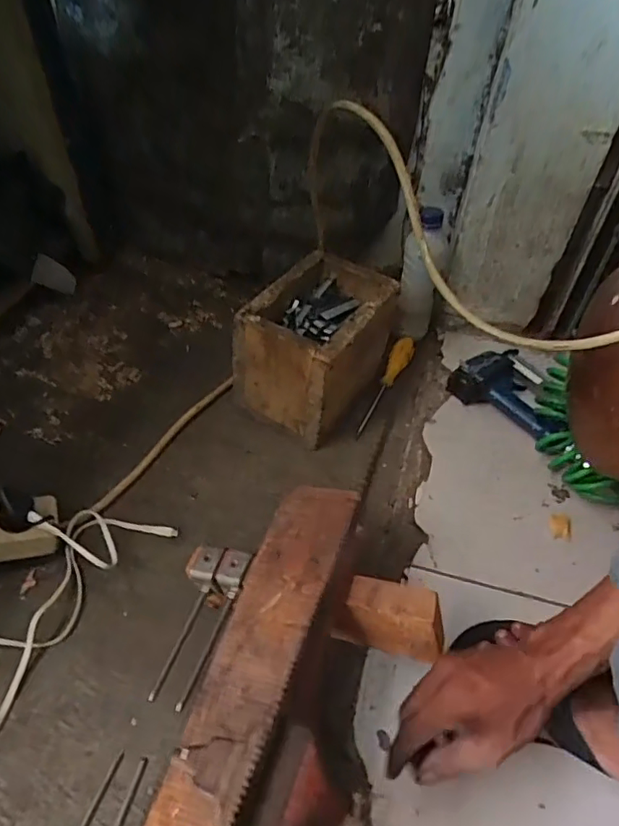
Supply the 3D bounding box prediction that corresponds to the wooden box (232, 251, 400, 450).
[{"bbox_3d":[0.010,-0.088,0.768,0.134,0.169,0.199,28,51,20],"label":"wooden box"}]

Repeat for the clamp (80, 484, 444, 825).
[{"bbox_3d":[-0.040,0.263,0.458,0.243,0.143,0.401,16,46,12],"label":"clamp"}]

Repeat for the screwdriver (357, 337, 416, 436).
[{"bbox_3d":[0.115,-0.049,0.842,0.028,0.025,0.200,21,50,16],"label":"screwdriver"}]

